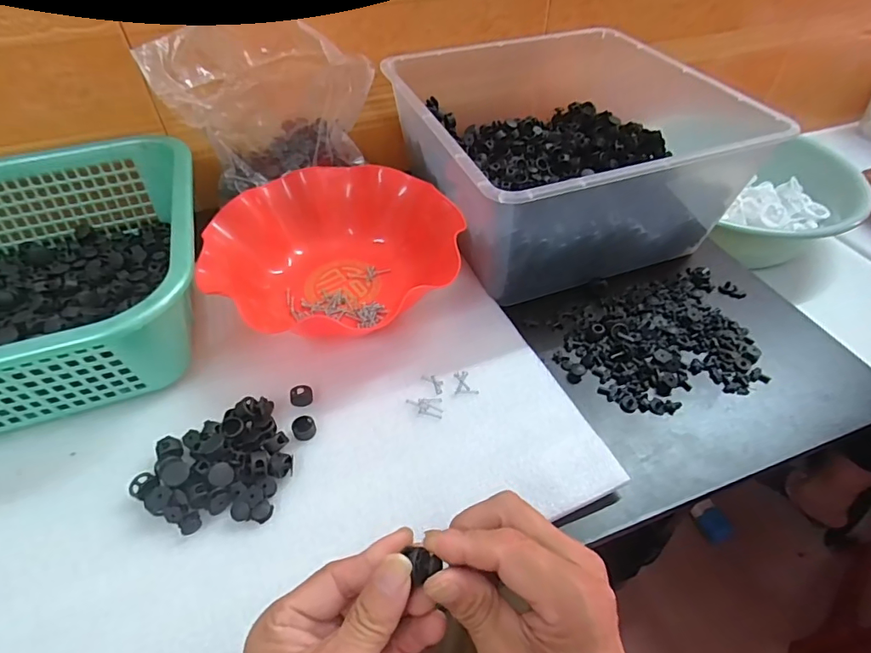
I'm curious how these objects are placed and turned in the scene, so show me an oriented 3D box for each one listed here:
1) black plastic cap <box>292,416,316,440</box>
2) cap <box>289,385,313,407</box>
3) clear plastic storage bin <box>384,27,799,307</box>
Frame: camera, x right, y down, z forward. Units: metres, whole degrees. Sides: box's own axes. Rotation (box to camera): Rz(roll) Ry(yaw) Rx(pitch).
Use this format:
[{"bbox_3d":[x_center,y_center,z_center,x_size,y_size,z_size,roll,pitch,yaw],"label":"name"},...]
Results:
[{"bbox_3d":[-0.099,0.077,0.371,0.017,0.008,0.017,1,49,-1],"label":"black plastic cap"},{"bbox_3d":[-0.105,0.055,0.387,0.017,0.015,0.013,-13,50,-12],"label":"cap"},{"bbox_3d":[0.121,-0.195,0.531,0.291,0.138,0.325,-15,51,-14],"label":"clear plastic storage bin"}]

